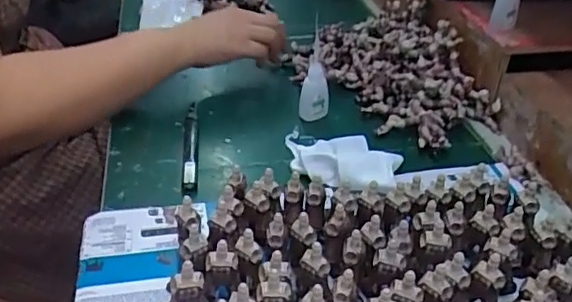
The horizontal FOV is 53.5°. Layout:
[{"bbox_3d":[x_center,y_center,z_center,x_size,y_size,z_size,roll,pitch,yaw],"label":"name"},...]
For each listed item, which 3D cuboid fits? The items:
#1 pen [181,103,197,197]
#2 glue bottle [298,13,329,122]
[{"bbox_3d":[-0.103,-0.006,0.609,0.015,0.013,0.156,-3,34,-7],"label":"pen"},{"bbox_3d":[0.033,-0.084,0.640,0.020,0.111,0.041,23,40,28],"label":"glue bottle"}]

